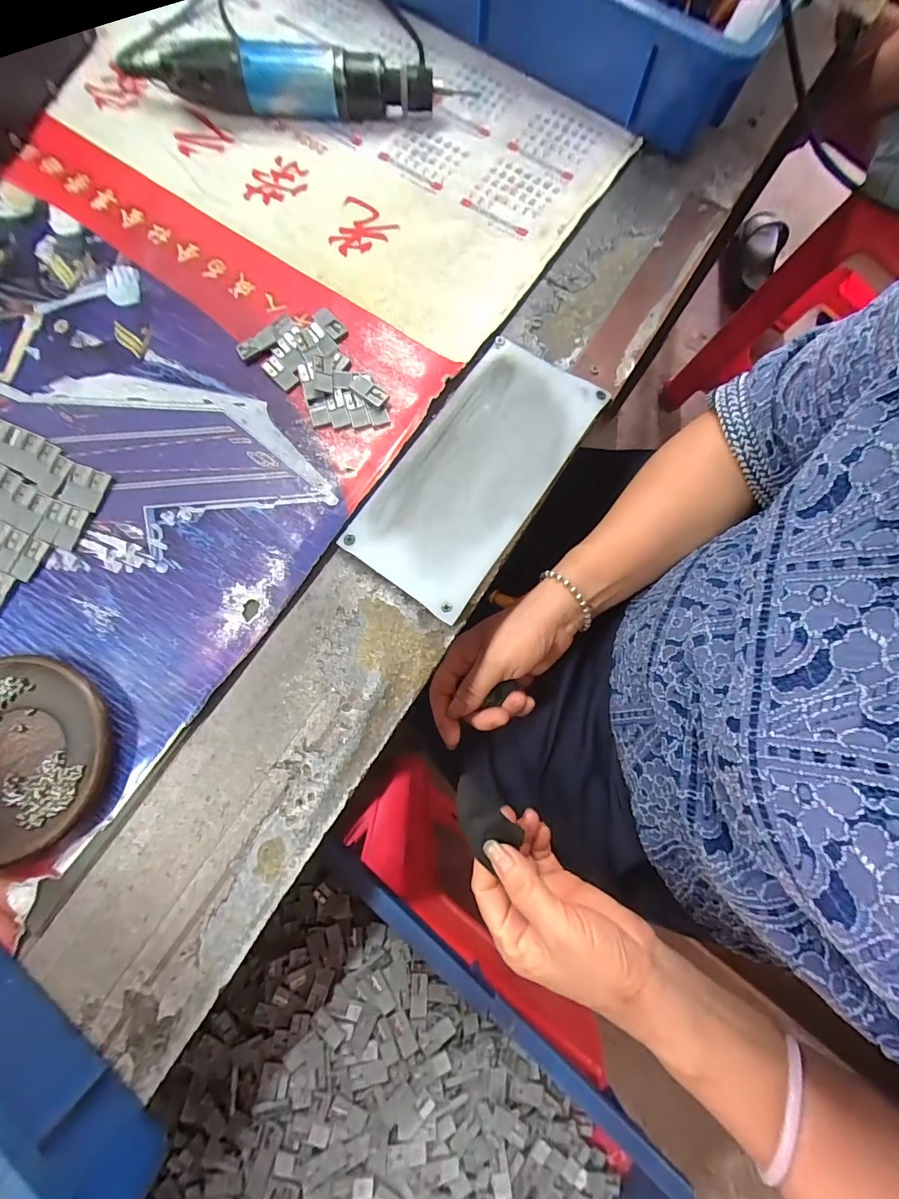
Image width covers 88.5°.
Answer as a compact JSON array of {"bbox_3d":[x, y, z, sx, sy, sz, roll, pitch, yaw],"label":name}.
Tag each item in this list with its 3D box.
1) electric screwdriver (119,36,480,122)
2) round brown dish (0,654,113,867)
[{"bbox_3d":[-0.119,-0.422,0.372,0.261,0.036,0.030,-4,78,-1],"label":"electric screwdriver"},{"bbox_3d":[-0.259,0.094,0.271,0.108,0.017,0.109,0,78,0],"label":"round brown dish"}]

